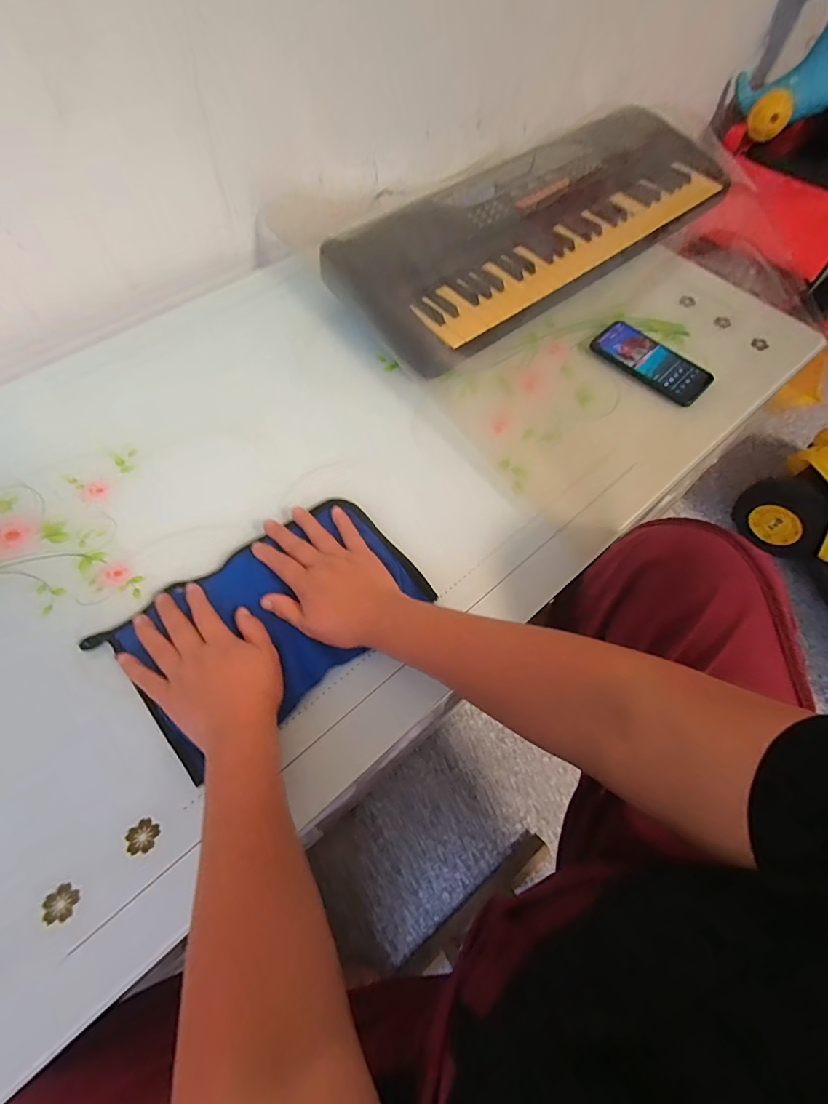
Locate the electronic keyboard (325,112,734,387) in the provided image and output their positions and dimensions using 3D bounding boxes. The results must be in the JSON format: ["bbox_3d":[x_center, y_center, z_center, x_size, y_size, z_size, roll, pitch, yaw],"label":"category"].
[{"bbox_3d":[0.221,-0.536,0.771,0.733,0.091,0.250,-37,71,-18],"label":"electronic keyboard"}]

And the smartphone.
[{"bbox_3d":[0.340,-0.274,0.681,0.081,0.013,0.164,-41,73,-18],"label":"smartphone"}]

